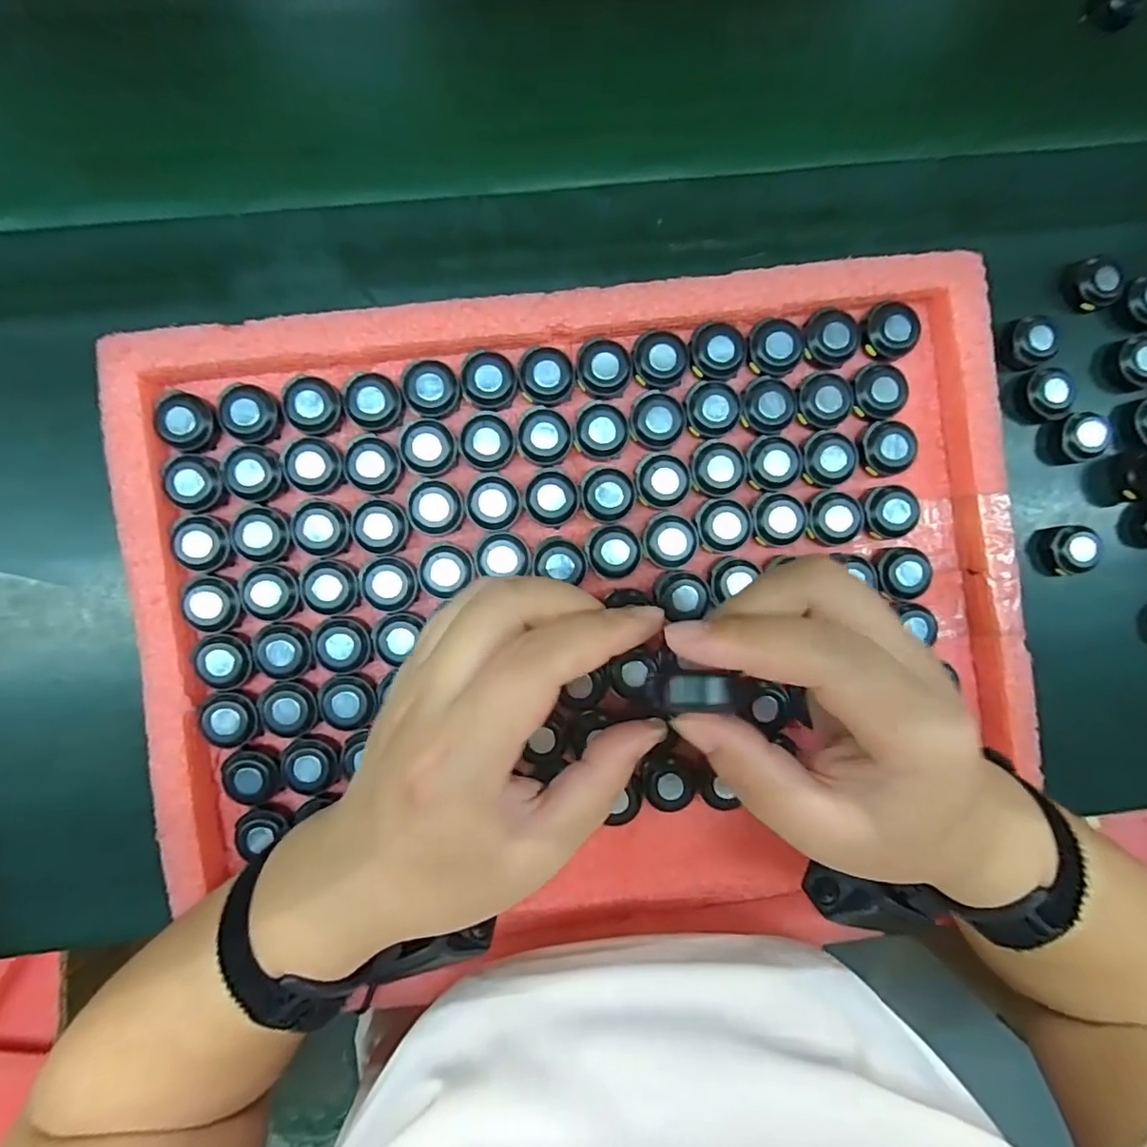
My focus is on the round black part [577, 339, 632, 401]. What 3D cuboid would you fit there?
[{"bbox_3d":[0.016,-0.109,0.295,0.027,0.009,0.030,6,88,-2],"label":"round black part"}]

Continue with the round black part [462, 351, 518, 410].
[{"bbox_3d":[-0.044,-0.102,0.292,0.028,0.008,0.028,0,89,-2],"label":"round black part"}]

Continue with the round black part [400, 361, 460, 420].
[{"bbox_3d":[-0.074,-0.097,0.290,0.028,0.009,0.028,0,89,-2],"label":"round black part"}]

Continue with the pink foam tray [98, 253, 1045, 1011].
[{"bbox_3d":[0.010,0.030,0.310,0.450,0.052,0.354,-6,89,-3],"label":"pink foam tray"}]

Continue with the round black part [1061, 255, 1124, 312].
[{"bbox_3d":[0.304,-0.169,0.325,0.029,0.016,0.029,0,89,-2],"label":"round black part"}]

